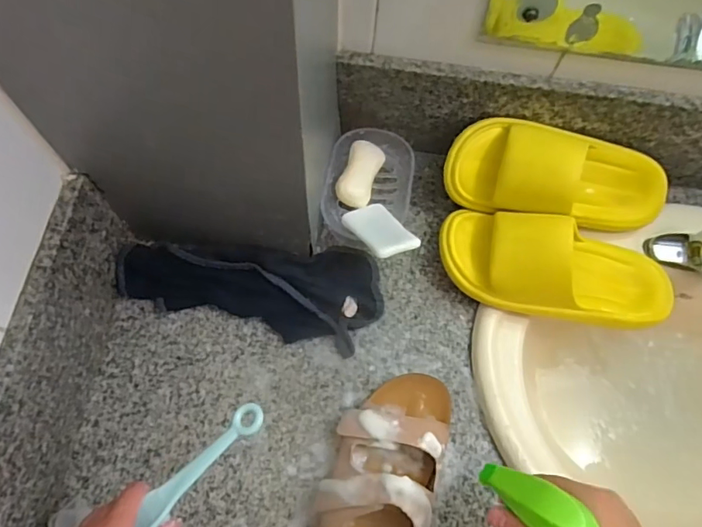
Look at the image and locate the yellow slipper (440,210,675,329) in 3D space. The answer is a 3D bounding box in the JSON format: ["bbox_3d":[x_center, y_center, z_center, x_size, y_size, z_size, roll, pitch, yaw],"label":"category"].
[{"bbox_3d":[0.240,0.005,0.571,0.274,0.086,0.103,14,69,2],"label":"yellow slipper"}]

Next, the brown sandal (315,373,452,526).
[{"bbox_3d":[0.028,0.225,0.498,0.107,0.073,0.246,18,69,3],"label":"brown sandal"}]

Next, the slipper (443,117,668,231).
[{"bbox_3d":[0.250,-0.091,0.585,0.271,0.090,0.105,9,111,-7],"label":"slipper"}]

